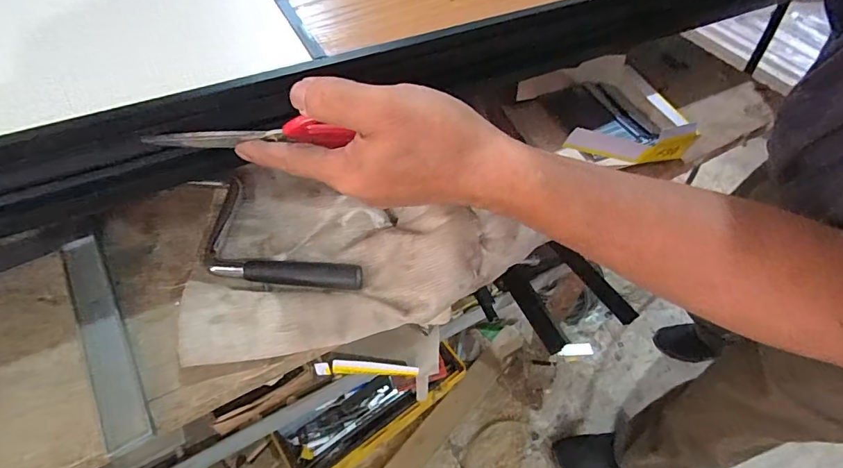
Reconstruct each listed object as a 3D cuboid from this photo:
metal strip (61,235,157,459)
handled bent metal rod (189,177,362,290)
[{"bbox_3d":[-0.230,0.071,0.321,0.027,0.006,0.180,-26,59,-22],"label":"metal strip"},{"bbox_3d":[-0.138,0.007,0.360,0.189,0.022,0.066,33,57,21],"label":"handled bent metal rod"}]

